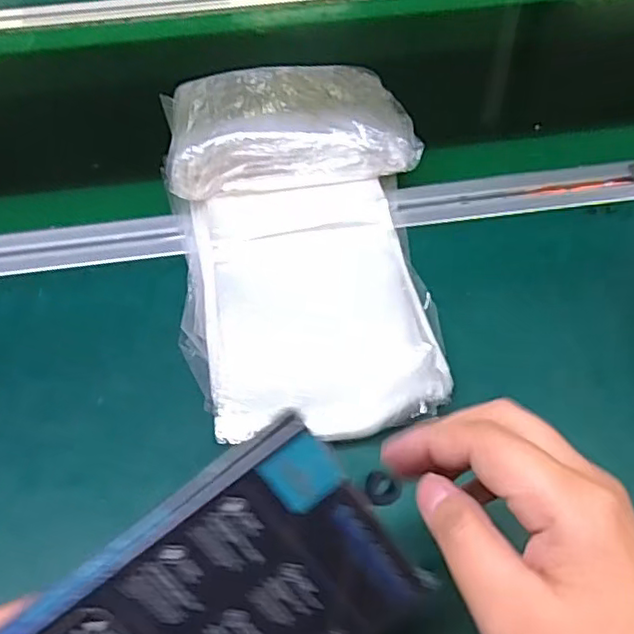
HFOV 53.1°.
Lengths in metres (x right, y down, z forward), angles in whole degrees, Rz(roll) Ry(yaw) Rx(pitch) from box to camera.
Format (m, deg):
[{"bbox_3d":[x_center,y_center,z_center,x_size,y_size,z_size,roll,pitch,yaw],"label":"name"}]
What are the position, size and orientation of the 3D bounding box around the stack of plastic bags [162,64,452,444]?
[{"bbox_3d":[-0.010,-0.069,0.423,0.169,0.053,0.321,-7,54,-2],"label":"stack of plastic bags"}]

